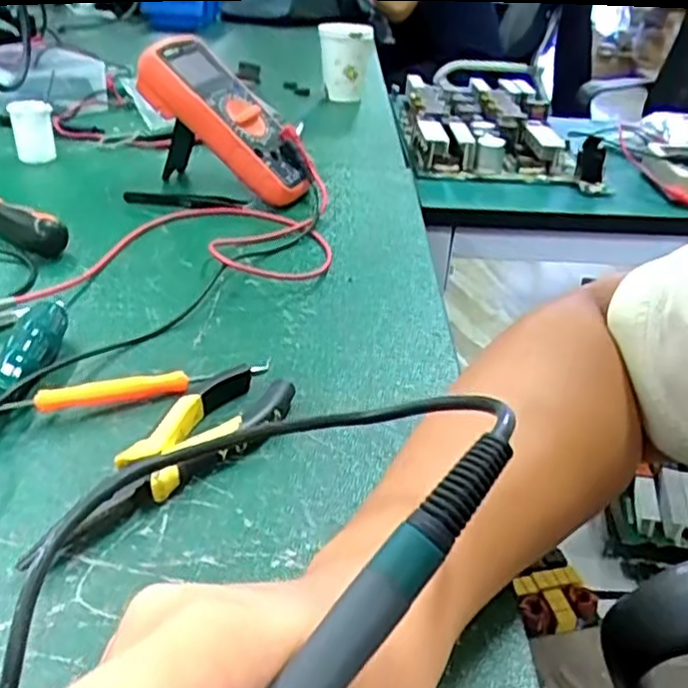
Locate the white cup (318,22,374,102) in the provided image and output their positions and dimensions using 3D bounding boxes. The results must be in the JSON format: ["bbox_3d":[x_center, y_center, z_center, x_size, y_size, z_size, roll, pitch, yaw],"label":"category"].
[{"bbox_3d":[0.001,-0.365,0.947,0.069,0.100,0.083,1,32,-3],"label":"white cup"}]

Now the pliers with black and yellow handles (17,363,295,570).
[{"bbox_3d":[-0.075,0.054,0.350,0.051,0.017,0.156,17,35,21],"label":"pliers with black and yellow handles"}]

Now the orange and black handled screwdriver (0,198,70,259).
[{"bbox_3d":[-0.299,-0.111,0.582,0.212,0.032,0.026,24,38,30],"label":"orange and black handled screwdriver"}]

